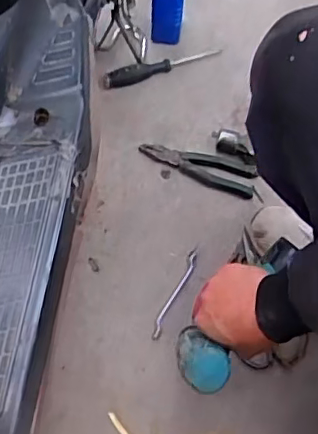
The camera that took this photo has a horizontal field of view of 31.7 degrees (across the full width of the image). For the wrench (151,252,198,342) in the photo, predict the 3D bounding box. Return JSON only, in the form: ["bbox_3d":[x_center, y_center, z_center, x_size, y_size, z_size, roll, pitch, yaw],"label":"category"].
[{"bbox_3d":[0.023,0.109,0.803,0.017,0.013,0.144,24,70,8],"label":"wrench"}]

